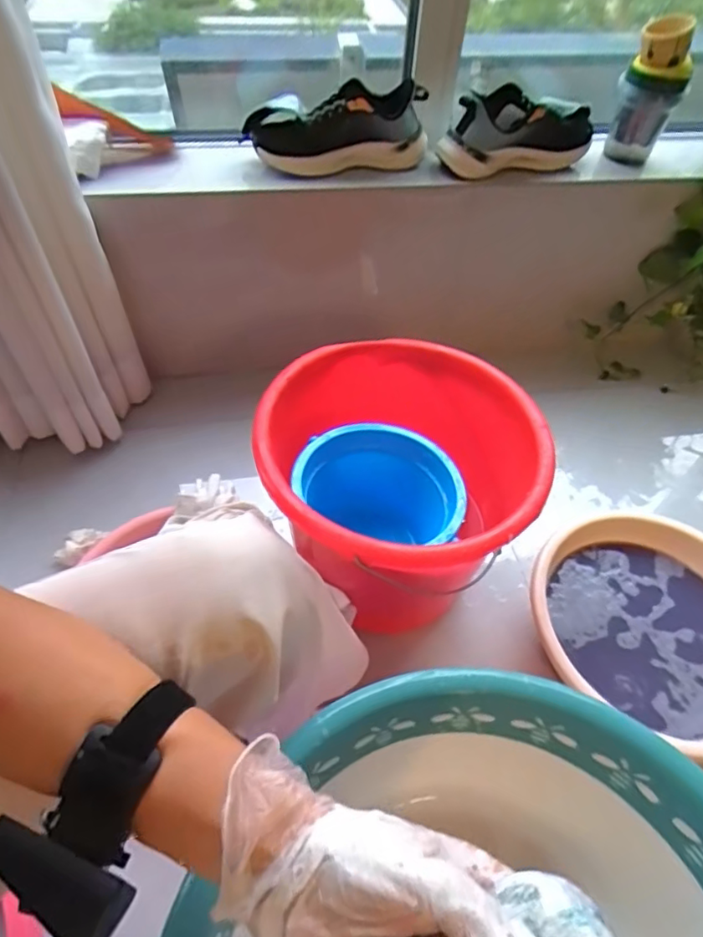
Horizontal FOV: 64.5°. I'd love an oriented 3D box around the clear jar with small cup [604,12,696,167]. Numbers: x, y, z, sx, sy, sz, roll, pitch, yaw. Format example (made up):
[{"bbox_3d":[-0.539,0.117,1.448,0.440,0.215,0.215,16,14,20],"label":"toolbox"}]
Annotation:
[{"bbox_3d":[0.510,-0.642,0.952,0.099,0.193,0.100,2,52,-2],"label":"clear jar with small cup"}]

